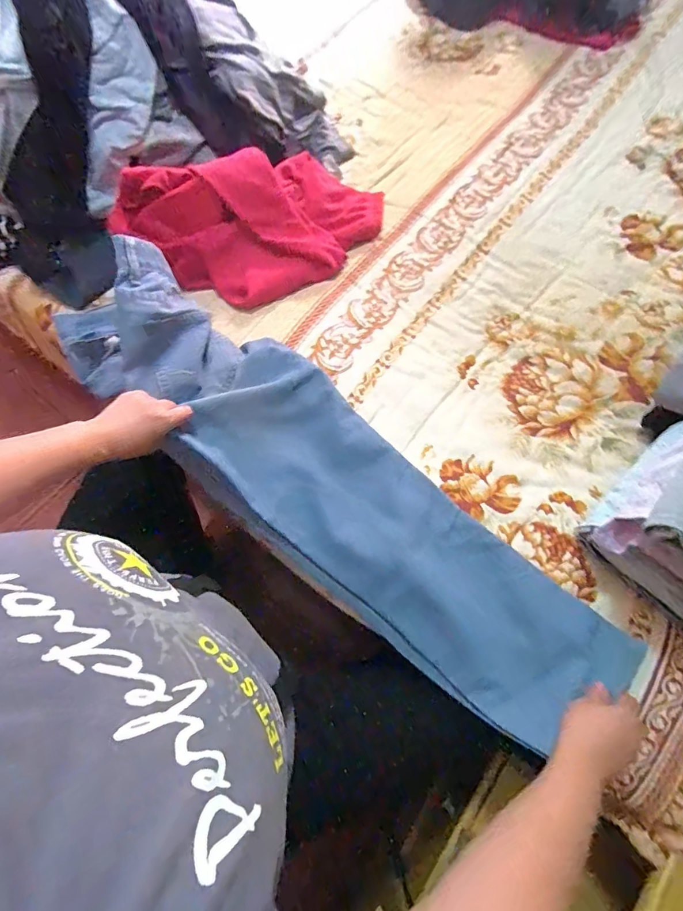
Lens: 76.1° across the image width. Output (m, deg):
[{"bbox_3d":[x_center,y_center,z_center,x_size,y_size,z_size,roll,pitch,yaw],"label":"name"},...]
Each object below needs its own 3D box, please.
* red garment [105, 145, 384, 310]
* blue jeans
[{"bbox_3d":[-0.133,-0.386,0.715,0.442,0.113,0.217,-22,71,-8],"label":"red garment"},{"bbox_3d":[-0.008,0.034,0.568,0.763,0.113,0.191,41,74,8],"label":"blue jeans"}]

